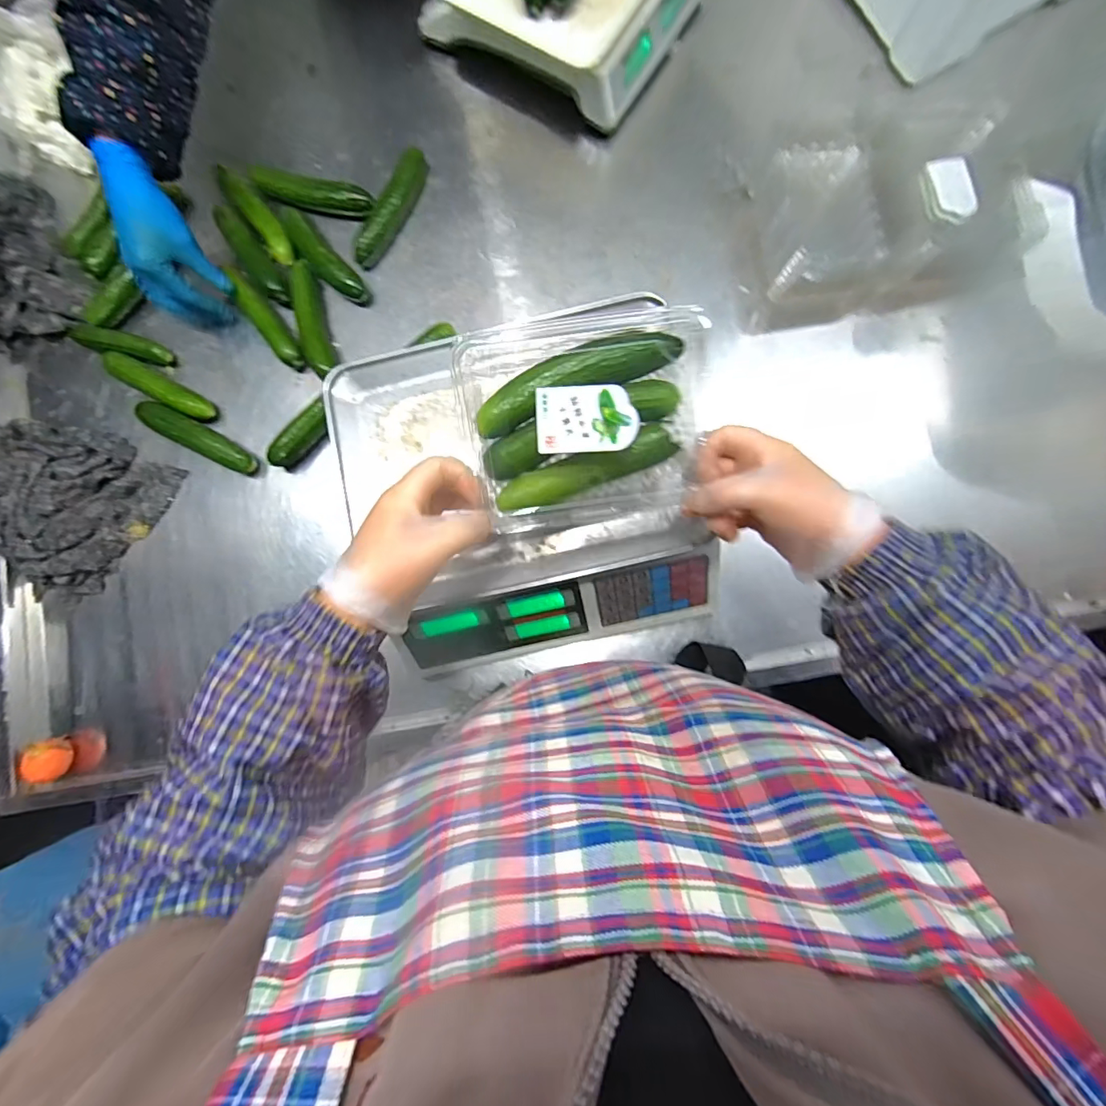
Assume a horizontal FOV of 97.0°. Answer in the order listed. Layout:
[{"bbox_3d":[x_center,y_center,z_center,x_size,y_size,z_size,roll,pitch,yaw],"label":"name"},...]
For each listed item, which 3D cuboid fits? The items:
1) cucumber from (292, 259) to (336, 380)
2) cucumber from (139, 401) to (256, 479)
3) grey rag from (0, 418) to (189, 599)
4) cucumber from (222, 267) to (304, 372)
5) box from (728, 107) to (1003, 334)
[{"bbox_3d":[-0.285,-0.277,0.578,0.026,0.030,0.150,-17,83,2],"label":"cucumber"},{"bbox_3d":[-0.411,-0.133,0.562,0.142,0.024,0.031,29,87,-6],"label":"cucumber"},{"bbox_3d":[-0.570,-0.051,0.570,0.208,0.049,0.194,20,86,6],"label":"grey rag"},{"bbox_3d":[-0.343,-0.279,0.586,0.027,0.026,0.149,-39,83,0],"label":"cucumber"},{"bbox_3d":[0.342,-0.363,0.527,0.264,0.078,0.168,-7,83,4],"label":"box"}]

